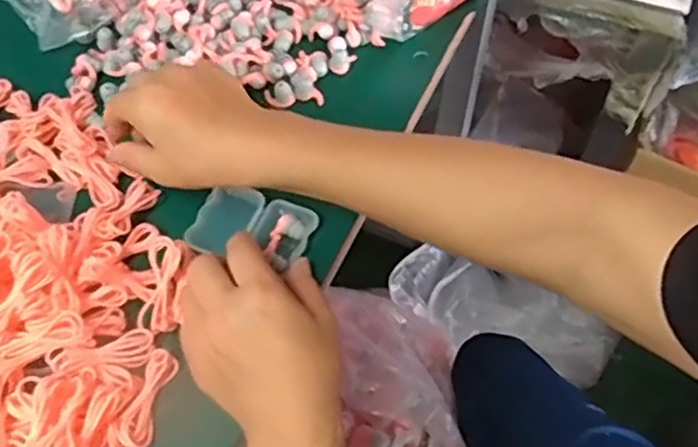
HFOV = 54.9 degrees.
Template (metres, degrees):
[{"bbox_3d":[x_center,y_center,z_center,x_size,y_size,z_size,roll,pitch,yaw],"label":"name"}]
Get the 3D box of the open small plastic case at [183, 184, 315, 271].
[{"bbox_3d":[-0.063,0.002,0.450,0.076,0.019,0.053,17,59,10],"label":"open small plastic case"}]

